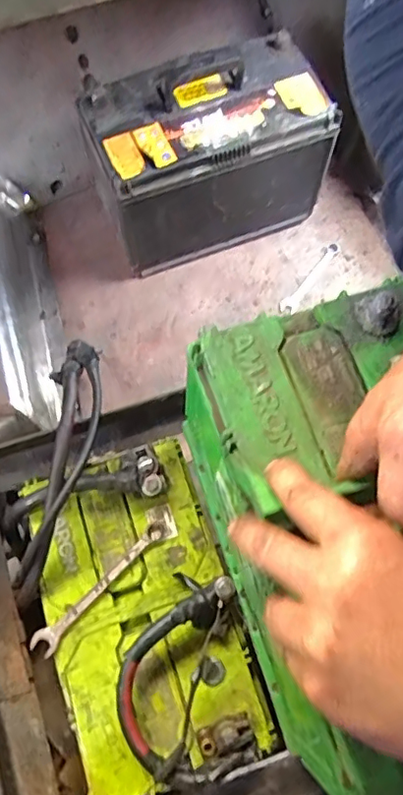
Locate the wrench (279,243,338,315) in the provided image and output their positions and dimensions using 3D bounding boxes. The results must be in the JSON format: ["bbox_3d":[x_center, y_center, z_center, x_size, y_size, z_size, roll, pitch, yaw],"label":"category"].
[{"bbox_3d":[0.170,-0.191,0.887,0.027,0.008,0.143,33,77,11],"label":"wrench"}]

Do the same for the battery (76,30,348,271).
[{"bbox_3d":[0.006,-0.352,0.808,0.317,0.251,0.183,-23,74,-6],"label":"battery"}]

